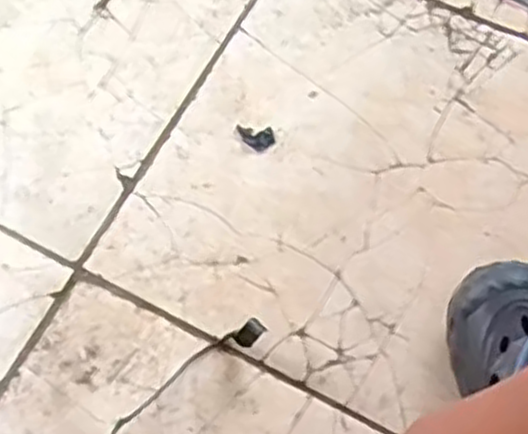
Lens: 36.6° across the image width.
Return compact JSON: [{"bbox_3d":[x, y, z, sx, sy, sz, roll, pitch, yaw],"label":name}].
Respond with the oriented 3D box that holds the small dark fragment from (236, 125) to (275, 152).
[{"bbox_3d":[-0.008,-0.075,0.761,0.036,0.004,0.026,3,69,0],"label":"small dark fragment"}]

